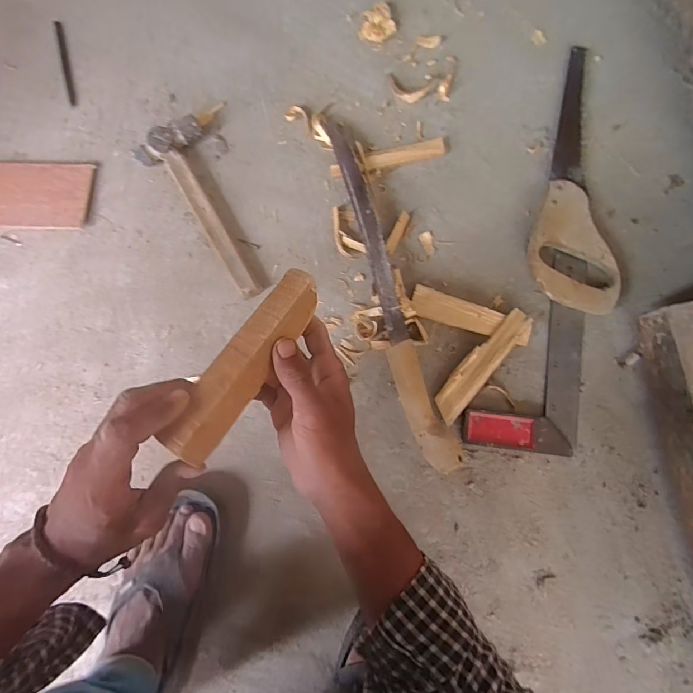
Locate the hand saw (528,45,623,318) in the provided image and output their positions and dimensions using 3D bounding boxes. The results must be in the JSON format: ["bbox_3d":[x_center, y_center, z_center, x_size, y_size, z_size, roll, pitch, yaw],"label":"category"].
[{"bbox_3d":[0.260,-0.203,0.483,0.092,0.028,0.329,-4,84,6],"label":"hand saw"}]

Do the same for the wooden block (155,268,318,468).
[{"bbox_3d":[-0.071,0.011,0.295,0.030,0.031,0.151,23,69,30],"label":"wooden block"}]

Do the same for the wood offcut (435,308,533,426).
[{"bbox_3d":[0.157,0.021,0.471,0.036,0.019,0.148,40,89,8],"label":"wood offcut"}]

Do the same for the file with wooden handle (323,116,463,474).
[{"bbox_3d":[0.042,-0.080,0.485,0.050,0.043,0.459,-19,83,4],"label":"file with wooden handle"}]

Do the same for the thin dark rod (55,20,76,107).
[{"bbox_3d":[-0.404,-0.410,0.582,0.010,0.004,0.140,-15,83,4],"label":"thin dark rod"}]

